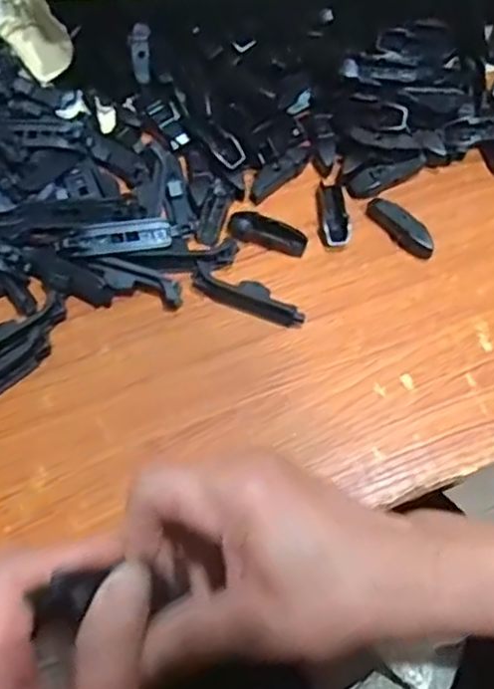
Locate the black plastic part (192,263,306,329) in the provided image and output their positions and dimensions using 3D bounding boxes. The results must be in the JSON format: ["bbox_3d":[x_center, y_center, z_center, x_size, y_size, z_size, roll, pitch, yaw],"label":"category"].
[{"bbox_3d":[0.001,-0.031,0.428,0.074,0.015,0.018,21,68,9],"label":"black plastic part"}]

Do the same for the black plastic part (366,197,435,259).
[{"bbox_3d":[0.102,-0.078,0.444,0.012,0.018,0.053,-38,72,-15],"label":"black plastic part"}]

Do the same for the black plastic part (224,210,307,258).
[{"bbox_3d":[0.013,-0.074,0.447,0.053,0.016,0.018,16,67,7],"label":"black plastic part"}]

